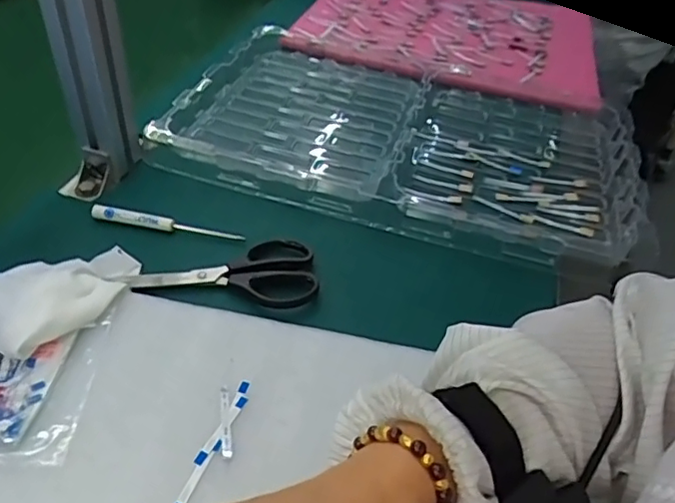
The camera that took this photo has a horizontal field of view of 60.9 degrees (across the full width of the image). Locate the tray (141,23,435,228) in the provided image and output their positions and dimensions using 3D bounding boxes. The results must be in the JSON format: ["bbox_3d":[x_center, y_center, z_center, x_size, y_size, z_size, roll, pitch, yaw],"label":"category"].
[{"bbox_3d":[-0.036,-0.164,0.642,0.250,0.028,0.316,12,43,7],"label":"tray"}]

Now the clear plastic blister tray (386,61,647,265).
[{"bbox_3d":[0.185,-0.105,0.595,0.232,0.029,0.273,16,44,11],"label":"clear plastic blister tray"}]

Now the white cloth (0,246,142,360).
[{"bbox_3d":[-0.194,0.026,0.407,0.069,0.026,0.122,33,49,26],"label":"white cloth"}]

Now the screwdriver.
[{"bbox_3d":[-0.146,-0.022,0.491,0.131,0.012,0.006,12,19,1],"label":"screwdriver"}]

